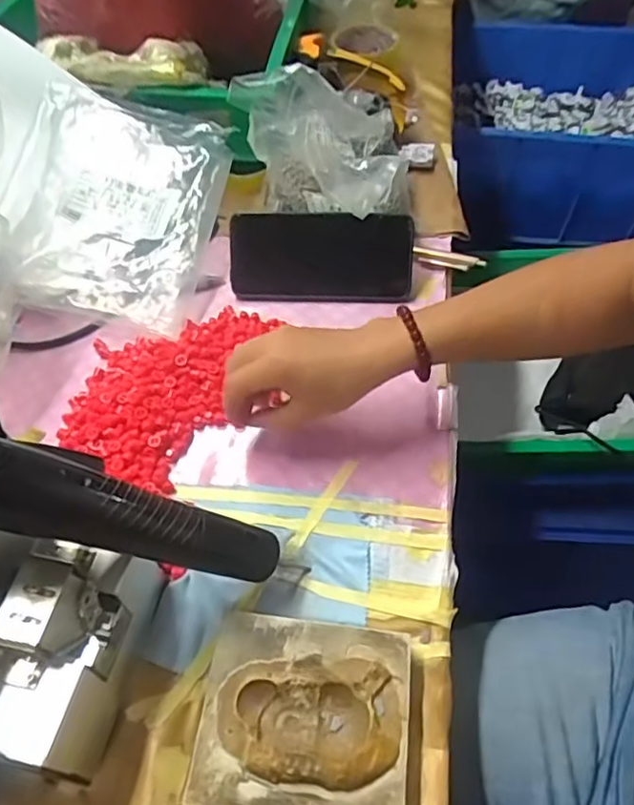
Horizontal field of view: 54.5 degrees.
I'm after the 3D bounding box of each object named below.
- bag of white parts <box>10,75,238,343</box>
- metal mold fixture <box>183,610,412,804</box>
[{"bbox_3d":[-0.193,-0.190,0.583,0.181,0.065,0.248,8,55,6],"label":"bag of white parts"},{"bbox_3d":[-0.006,0.181,0.355,0.115,0.033,0.101,6,55,5],"label":"metal mold fixture"}]

